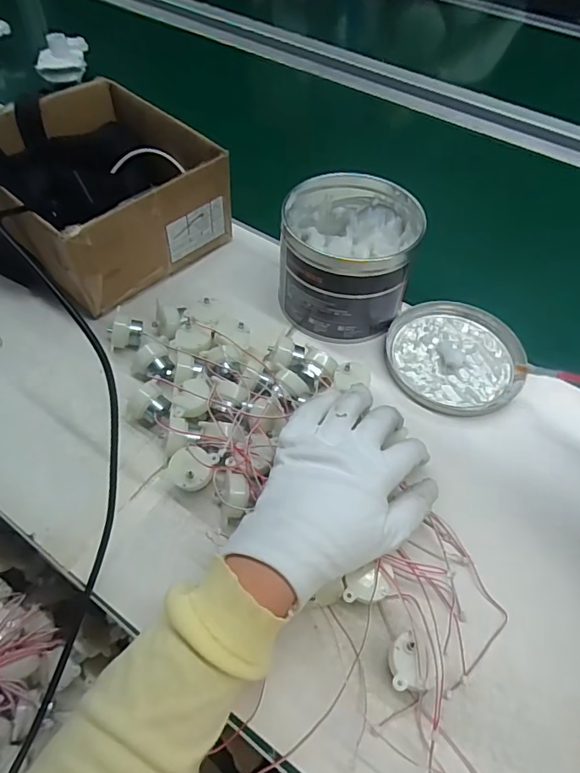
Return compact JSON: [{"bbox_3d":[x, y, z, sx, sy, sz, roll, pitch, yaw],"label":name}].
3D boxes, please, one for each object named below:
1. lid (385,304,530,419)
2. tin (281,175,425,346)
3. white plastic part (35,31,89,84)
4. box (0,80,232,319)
[{"bbox_3d":[0.159,-0.032,0.473,0.125,0.011,0.135,1,54,-2],"label":"lid"},{"bbox_3d":[0.055,-0.126,0.476,0.126,0.107,0.130,1,54,-2],"label":"tin"},{"bbox_3d":[-0.360,-0.521,0.766,0.067,0.044,0.093,-5,55,-6],"label":"white plastic part"},{"bbox_3d":[-0.207,-0.196,0.510,0.209,0.117,0.212,36,60,21],"label":"box"}]

